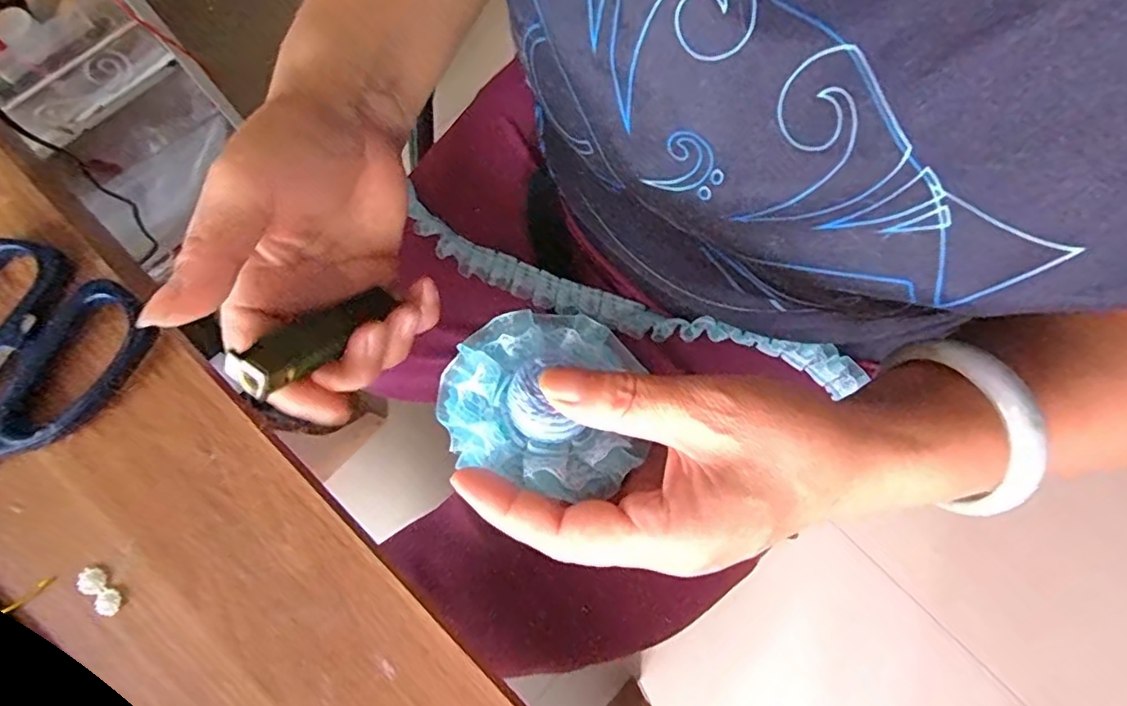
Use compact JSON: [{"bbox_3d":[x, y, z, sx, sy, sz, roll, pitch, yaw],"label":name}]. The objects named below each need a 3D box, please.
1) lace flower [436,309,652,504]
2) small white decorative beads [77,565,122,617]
[{"bbox_3d":[-0.006,0.015,0.226,0.077,0.026,0.068,16,77,2],"label":"lace flower"},{"bbox_3d":[-0.179,0.092,0.228,0.010,0.004,0.021,-43,81,-10],"label":"small white decorative beads"}]

